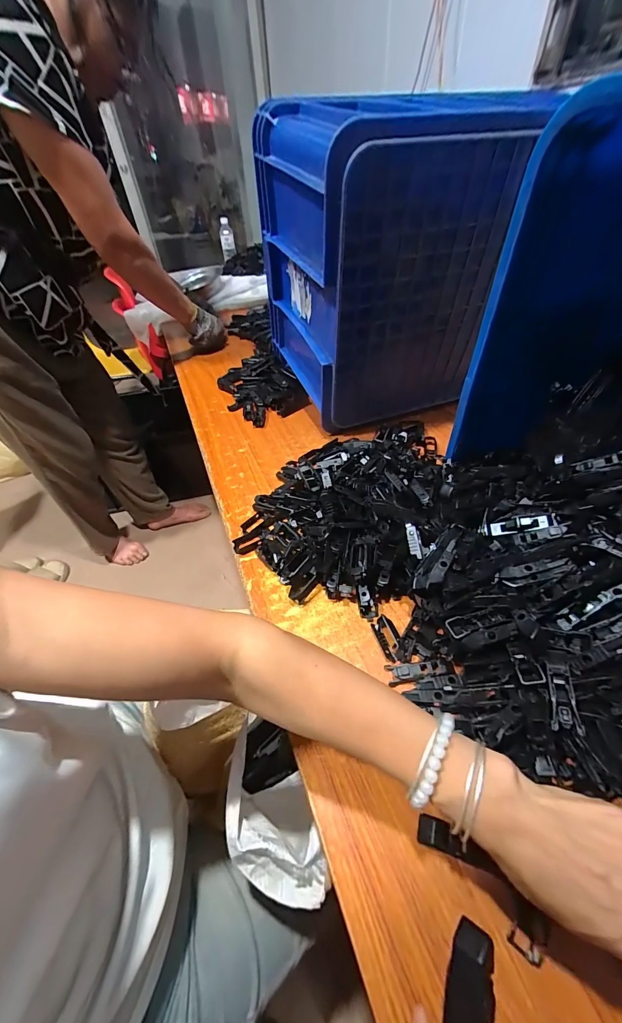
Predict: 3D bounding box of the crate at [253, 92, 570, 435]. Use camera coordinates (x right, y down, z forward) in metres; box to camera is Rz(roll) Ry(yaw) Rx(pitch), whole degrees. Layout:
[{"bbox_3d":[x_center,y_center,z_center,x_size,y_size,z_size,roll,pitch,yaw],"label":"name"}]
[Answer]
[{"bbox_3d":[0.100,-0.404,0.601,0.263,0.385,0.323,-19,47,-14],"label":"crate"}]

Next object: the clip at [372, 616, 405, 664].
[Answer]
[{"bbox_3d":[0.085,0.140,0.378,0.018,0.018,0.049,-17,47,-13],"label":"clip"}]

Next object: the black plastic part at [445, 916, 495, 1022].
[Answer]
[{"bbox_3d":[0.086,0.263,0.185,0.022,0.009,0.054,12,61,14],"label":"black plastic part"}]

